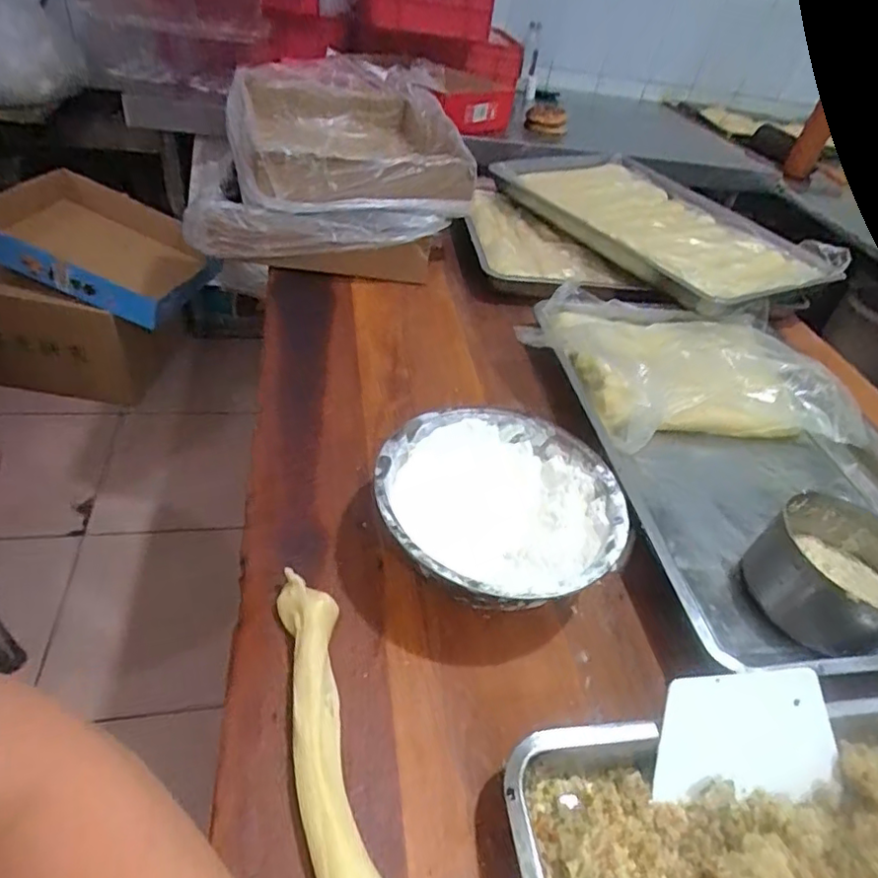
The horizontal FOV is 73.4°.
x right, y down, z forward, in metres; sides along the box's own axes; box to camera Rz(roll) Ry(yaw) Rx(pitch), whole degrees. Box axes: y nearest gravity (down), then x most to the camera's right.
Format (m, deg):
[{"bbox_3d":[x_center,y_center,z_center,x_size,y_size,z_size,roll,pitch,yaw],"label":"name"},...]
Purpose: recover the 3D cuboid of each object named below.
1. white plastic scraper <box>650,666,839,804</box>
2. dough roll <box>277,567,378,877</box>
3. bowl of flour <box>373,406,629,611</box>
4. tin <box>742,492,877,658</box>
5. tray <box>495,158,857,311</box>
[{"bbox_3d":[0.225,0.216,0.431,0.141,0.091,0.005,4,-1,-9],"label":"white plastic scraper"},{"bbox_3d":[-0.081,0.208,0.418,0.045,0.030,0.251,-4,44,-18],"label":"dough roll"},{"bbox_3d":[0.056,0.071,0.553,0.216,0.100,0.212,7,42,-6],"label":"bowl of flour"},{"bbox_3d":[0.378,0.133,0.564,0.133,0.082,0.131,7,42,-6],"label":"tin"},{"bbox_3d":[0.408,-0.436,1.134,0.406,0.040,0.649,-12,47,-25],"label":"tray"}]

